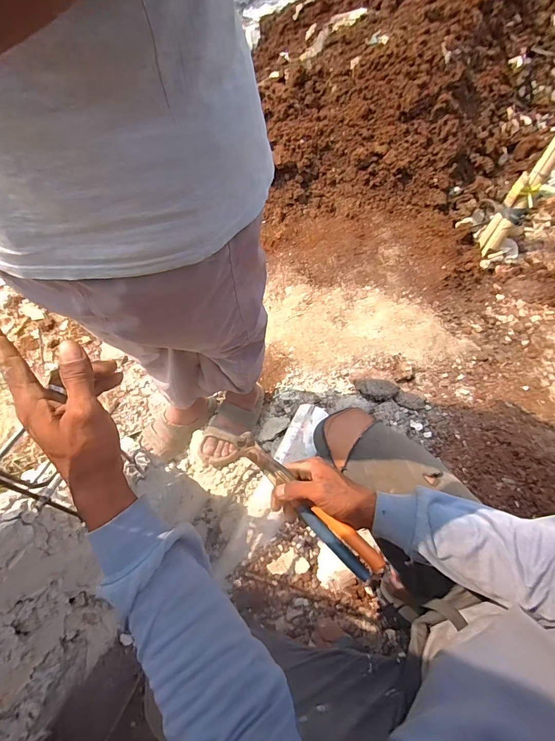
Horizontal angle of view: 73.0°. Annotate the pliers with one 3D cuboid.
[{"bbox_3d":[0.039,0.167,0.459,0.207,0.045,0.028,43,69,10],"label":"pliers"}]

